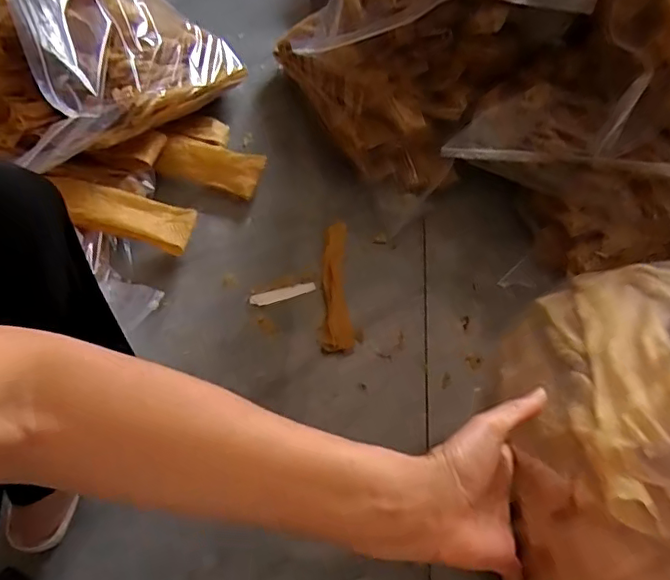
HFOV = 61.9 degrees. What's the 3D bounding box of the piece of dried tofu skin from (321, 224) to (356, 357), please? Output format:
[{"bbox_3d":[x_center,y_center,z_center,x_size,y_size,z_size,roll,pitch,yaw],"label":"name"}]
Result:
[{"bbox_3d":[0.004,-0.006,0.866,0.046,0.013,0.217,2,60,-3],"label":"piece of dried tofu skin"}]

